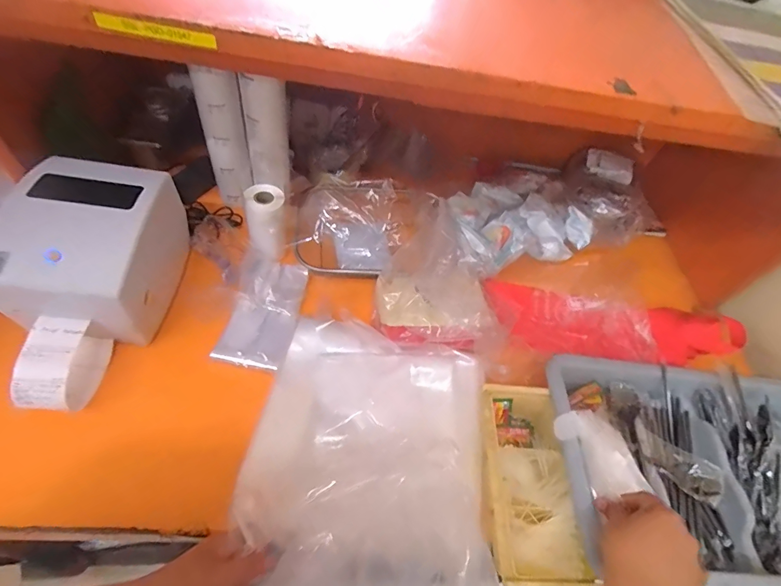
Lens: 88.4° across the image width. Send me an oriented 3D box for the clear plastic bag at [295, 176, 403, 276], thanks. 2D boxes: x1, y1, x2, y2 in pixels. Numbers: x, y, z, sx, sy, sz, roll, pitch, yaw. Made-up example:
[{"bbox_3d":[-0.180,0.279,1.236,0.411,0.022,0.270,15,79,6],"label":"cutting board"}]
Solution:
[{"bbox_3d":[-0.072,-0.120,0.713,0.186,0.069,0.189,10,53,-4],"label":"clear plastic bag"}]

